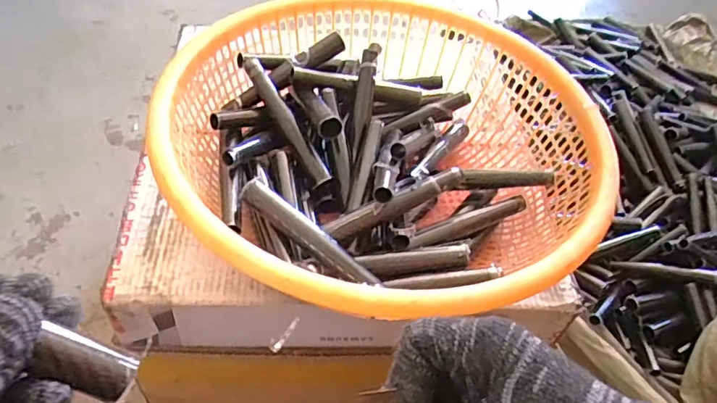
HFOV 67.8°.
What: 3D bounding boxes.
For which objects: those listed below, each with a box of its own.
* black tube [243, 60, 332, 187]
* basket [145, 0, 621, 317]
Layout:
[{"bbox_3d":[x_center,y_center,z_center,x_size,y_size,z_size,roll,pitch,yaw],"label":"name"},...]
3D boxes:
[{"bbox_3d":[-0.073,-0.081,0.540,0.017,0.018,0.146,-28,81,-27],"label":"black tube"},{"bbox_3d":[0.021,-0.041,0.522,0.384,0.130,0.389,4,50,-5],"label":"basket"}]

